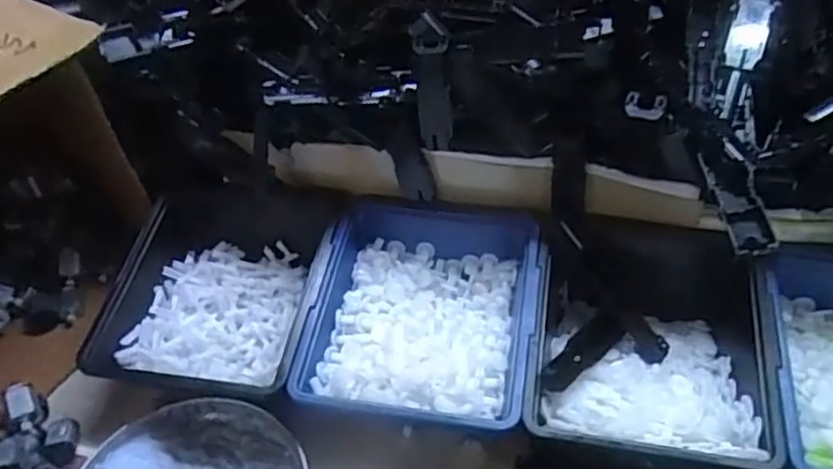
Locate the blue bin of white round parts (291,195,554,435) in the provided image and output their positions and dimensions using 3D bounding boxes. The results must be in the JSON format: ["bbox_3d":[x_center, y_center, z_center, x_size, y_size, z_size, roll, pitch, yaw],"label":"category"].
[{"bbox_3d":[0.008,0.059,0.482,0.148,0.067,0.173,6,43,9],"label":"blue bin of white round parts"}]

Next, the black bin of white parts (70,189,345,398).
[{"bbox_3d":[-0.137,0.043,0.509,0.141,0.074,0.161,7,44,10],"label":"black bin of white parts"}]

